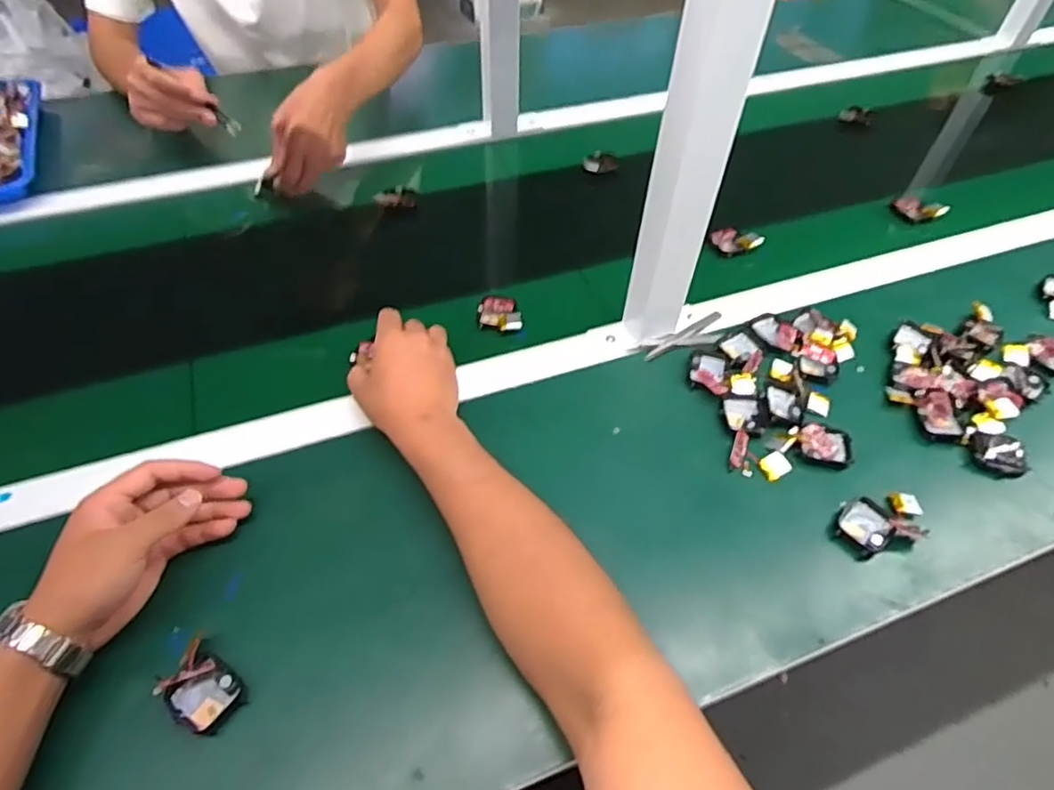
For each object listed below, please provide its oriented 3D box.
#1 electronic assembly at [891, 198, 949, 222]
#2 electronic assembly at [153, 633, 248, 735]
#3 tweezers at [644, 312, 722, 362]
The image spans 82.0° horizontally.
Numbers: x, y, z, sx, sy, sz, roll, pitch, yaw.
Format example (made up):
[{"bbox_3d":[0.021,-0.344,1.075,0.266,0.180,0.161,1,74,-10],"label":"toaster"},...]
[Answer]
[{"bbox_3d":[0.493,-0.233,0.765,0.026,0.019,0.061,-38,47,-27],"label":"electronic assembly"},{"bbox_3d":[-0.213,0.192,0.395,0.049,0.023,0.039,31,57,20],"label":"electronic assembly"},{"bbox_3d":[0.158,-0.060,0.611,0.111,0.007,0.012,-31,59,-23],"label":"tweezers"}]

